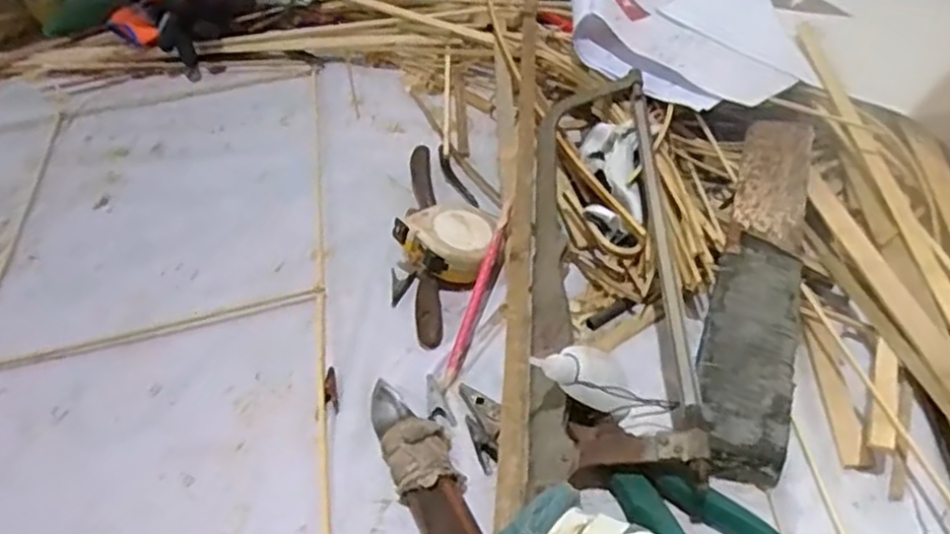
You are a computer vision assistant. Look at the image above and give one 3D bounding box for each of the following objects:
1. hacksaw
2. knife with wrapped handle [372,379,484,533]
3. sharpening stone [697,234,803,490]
[{"bbox_3d":[0.096,-0.022,0.508,0.098,0.033,0.370,-5,44,3],"label":"hacksaw"},{"bbox_3d":[-0.031,0.117,0.427,0.038,0.021,0.147,-19,45,-11],"label":"knife with wrapped handle"},{"bbox_3d":[0.174,0.053,0.457,0.055,0.032,0.167,11,47,18],"label":"sharpening stone"}]

